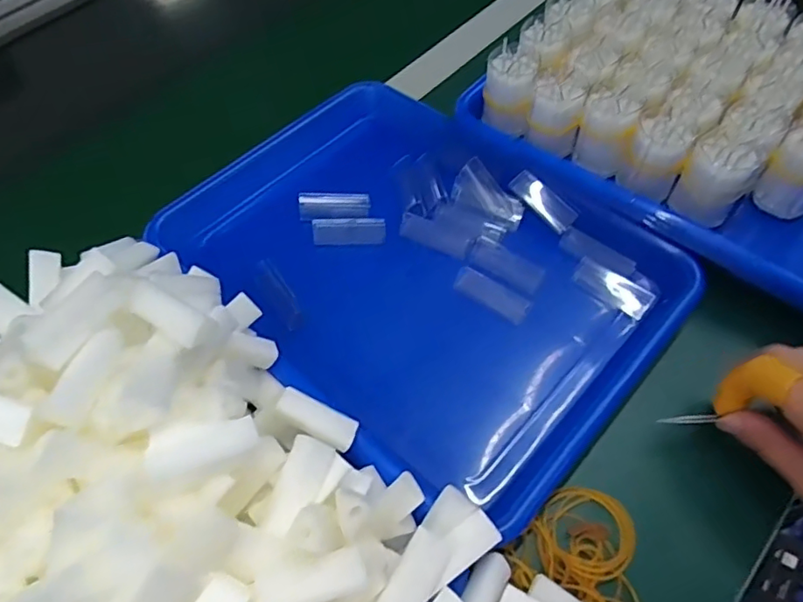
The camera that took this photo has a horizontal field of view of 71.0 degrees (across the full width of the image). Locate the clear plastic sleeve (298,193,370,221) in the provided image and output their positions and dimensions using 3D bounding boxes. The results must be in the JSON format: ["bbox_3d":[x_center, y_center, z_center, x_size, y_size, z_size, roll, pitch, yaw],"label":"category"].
[{"bbox_3d":[-0.052,-0.074,0.437,0.054,0.009,0.021,-1,57,4],"label":"clear plastic sleeve"}]

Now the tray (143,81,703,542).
[{"bbox_3d":[0.007,-0.032,0.405,0.332,0.035,0.238,37,67,25],"label":"tray"}]

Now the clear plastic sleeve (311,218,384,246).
[{"bbox_3d":[-0.039,-0.053,0.420,0.053,0.014,0.015,-8,57,0],"label":"clear plastic sleeve"}]

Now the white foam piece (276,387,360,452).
[{"bbox_3d":[-0.046,0.064,0.308,0.045,0.009,0.020,30,63,-1],"label":"white foam piece"}]

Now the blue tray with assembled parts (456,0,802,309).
[{"bbox_3d":[0.243,-0.149,0.424,0.321,0.063,0.245,35,66,24],"label":"blue tray with assembled parts"}]

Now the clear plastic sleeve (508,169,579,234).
[{"bbox_3d":[0.107,-0.076,0.424,0.019,0.012,0.055,-41,78,-20],"label":"clear plastic sleeve"}]

